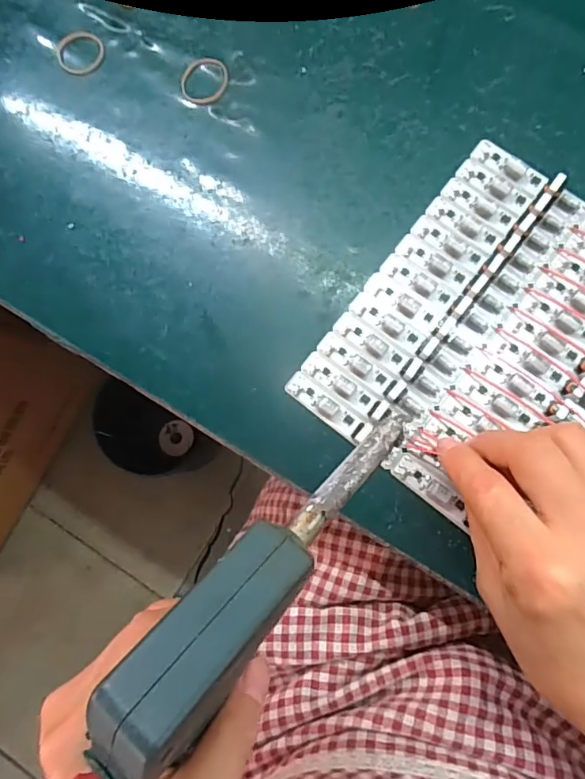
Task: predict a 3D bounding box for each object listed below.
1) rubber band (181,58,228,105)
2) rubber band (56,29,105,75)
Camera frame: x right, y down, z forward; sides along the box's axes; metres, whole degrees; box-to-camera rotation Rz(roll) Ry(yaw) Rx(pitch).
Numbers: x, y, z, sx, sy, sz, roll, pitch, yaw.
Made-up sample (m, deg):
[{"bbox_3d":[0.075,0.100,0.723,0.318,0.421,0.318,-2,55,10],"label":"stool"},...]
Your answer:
[{"bbox_3d":[-0.056,-0.198,0.325,0.029,0.004,0.032,22,85,8],"label":"rubber band"},{"bbox_3d":[-0.142,-0.225,0.338,0.034,0.004,0.031,-1,82,6],"label":"rubber band"}]

